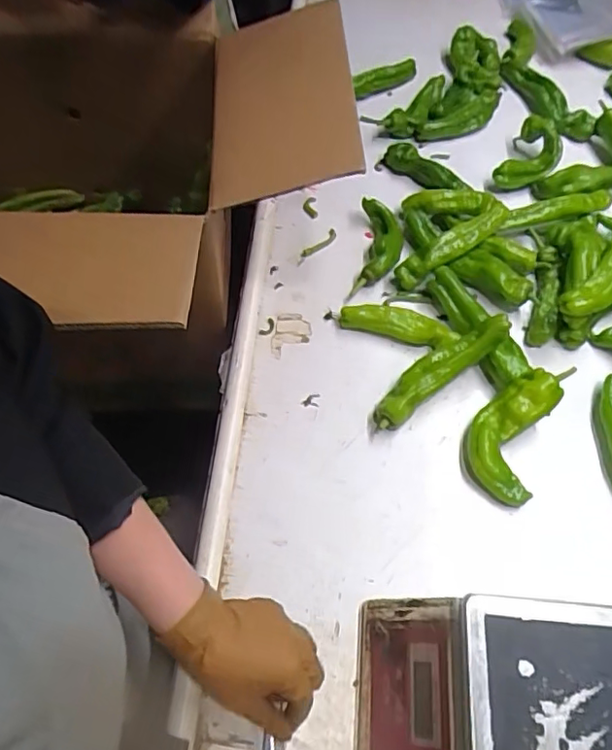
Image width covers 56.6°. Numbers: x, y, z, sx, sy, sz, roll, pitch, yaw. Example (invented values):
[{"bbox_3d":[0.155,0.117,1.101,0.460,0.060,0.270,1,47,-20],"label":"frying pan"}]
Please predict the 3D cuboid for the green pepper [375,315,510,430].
[{"bbox_3d":[0.142,-0.007,0.616,0.171,0.028,0.044,-38,67,0],"label":"green pepper"}]

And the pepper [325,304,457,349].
[{"bbox_3d":[0.100,-0.063,0.672,0.147,0.028,0.035,15,61,6],"label":"pepper"}]

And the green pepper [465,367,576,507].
[{"bbox_3d":[0.219,0.055,0.598,0.073,0.032,0.149,25,83,11],"label":"green pepper"}]

